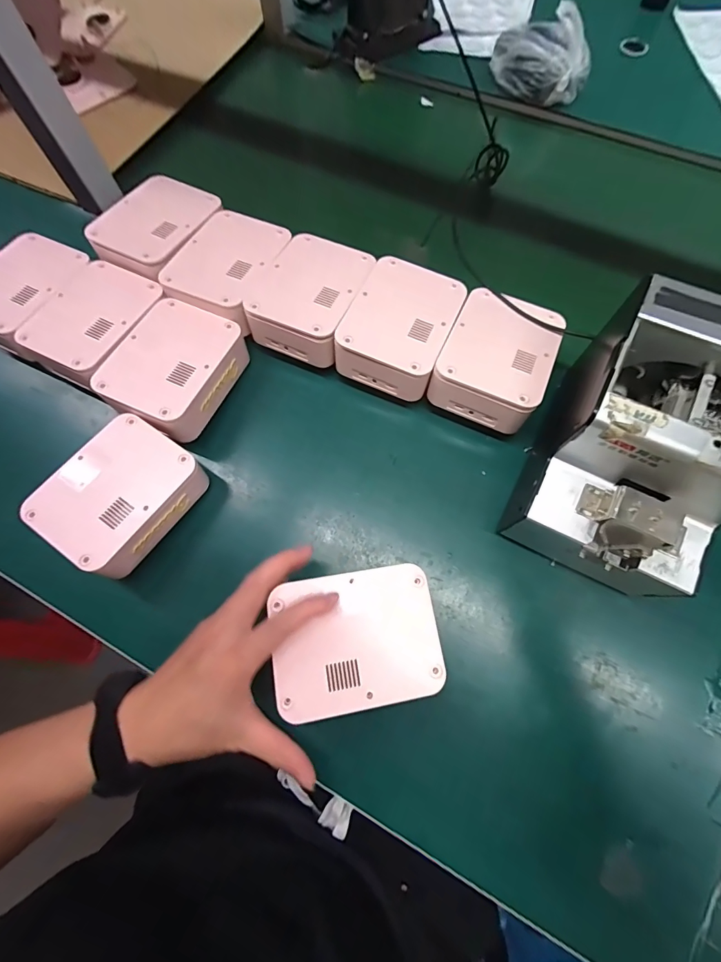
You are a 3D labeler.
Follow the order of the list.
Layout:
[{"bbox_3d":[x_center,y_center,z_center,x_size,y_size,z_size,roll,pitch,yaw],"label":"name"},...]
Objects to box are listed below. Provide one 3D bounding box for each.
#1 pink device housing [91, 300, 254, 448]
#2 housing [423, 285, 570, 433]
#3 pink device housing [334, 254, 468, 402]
[{"bbox_3d":[-0.186,-0.114,0.403,0.098,0.047,0.128,23,74,9],"label":"pink device housing"},{"bbox_3d":[0.133,-0.117,0.398,0.097,0.065,0.128,23,74,9],"label":"housing"},{"bbox_3d":[0.041,-0.154,0.413,0.097,0.064,0.130,22,74,9],"label":"pink device housing"}]

